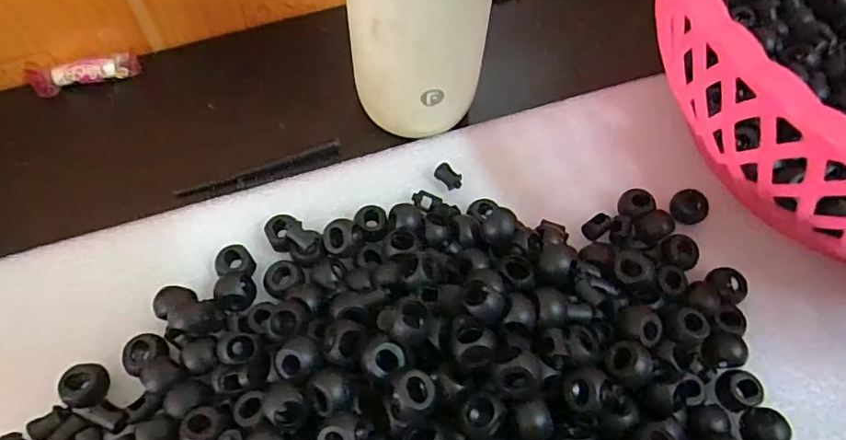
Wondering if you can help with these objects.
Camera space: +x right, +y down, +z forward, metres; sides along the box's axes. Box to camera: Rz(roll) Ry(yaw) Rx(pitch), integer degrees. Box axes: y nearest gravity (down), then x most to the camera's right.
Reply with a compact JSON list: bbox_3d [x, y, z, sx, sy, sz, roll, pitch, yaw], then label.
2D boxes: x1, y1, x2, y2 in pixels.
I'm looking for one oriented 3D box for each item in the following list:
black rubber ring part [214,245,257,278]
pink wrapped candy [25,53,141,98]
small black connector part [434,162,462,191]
[{"bbox_3d":[-0.087,0.020,0.249,0.016,0.010,0.014,-9,62,-6],"label":"black rubber ring part"},{"bbox_3d":[-0.197,-0.086,0.313,0.057,0.011,0.015,-21,64,-11],"label":"pink wrapped candy"},{"bbox_3d":[0.013,-0.022,0.278,0.014,0.008,0.010,41,69,19],"label":"small black connector part"}]

